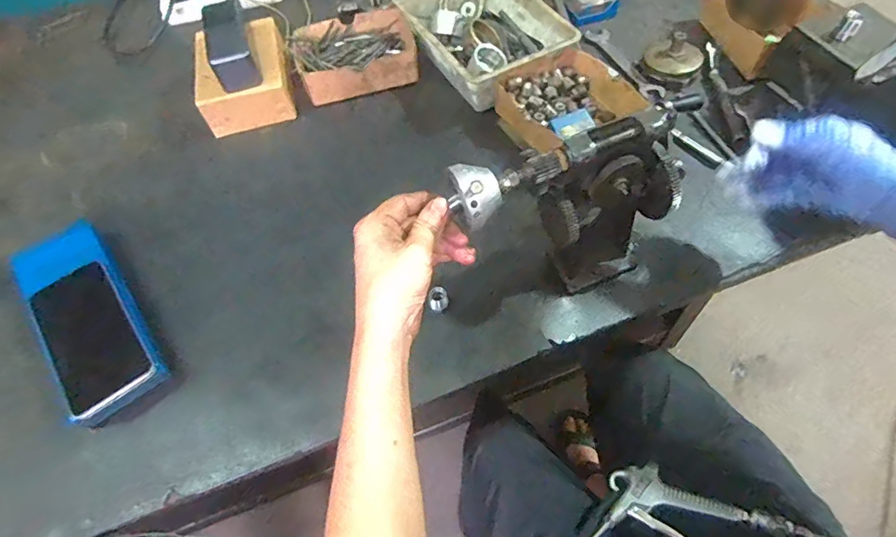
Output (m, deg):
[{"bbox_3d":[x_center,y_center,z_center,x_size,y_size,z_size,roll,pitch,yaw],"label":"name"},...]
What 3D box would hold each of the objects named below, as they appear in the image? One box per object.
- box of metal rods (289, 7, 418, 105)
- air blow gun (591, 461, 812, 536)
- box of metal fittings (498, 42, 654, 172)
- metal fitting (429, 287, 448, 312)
[{"bbox_3d":[-0.137,-0.317,0.725,0.175,0.055,0.144,-11,57,-3],"label":"box of metal rods"},{"bbox_3d":[0.219,0.254,0.495,0.249,0.049,0.103,-6,56,0],"label":"air blow gun"},{"bbox_3d":[0.156,-0.214,0.630,0.155,0.052,0.158,-32,60,-16],"label":"box of metal fittings"},{"bbox_3d":[-0.010,0.031,0.501,0.019,0.017,0.020,-2,56,3],"label":"metal fitting"}]

